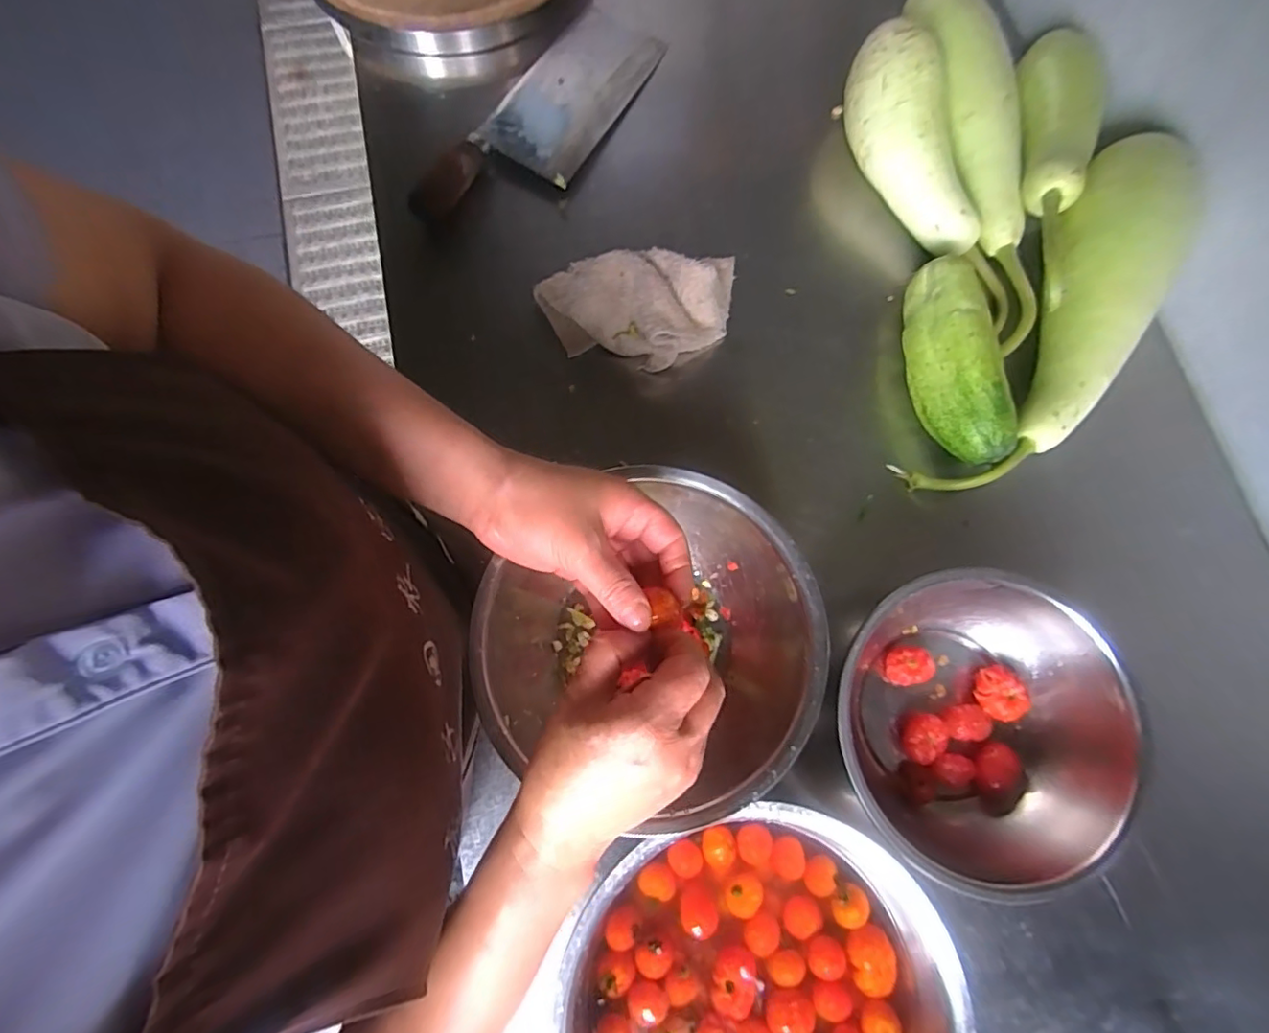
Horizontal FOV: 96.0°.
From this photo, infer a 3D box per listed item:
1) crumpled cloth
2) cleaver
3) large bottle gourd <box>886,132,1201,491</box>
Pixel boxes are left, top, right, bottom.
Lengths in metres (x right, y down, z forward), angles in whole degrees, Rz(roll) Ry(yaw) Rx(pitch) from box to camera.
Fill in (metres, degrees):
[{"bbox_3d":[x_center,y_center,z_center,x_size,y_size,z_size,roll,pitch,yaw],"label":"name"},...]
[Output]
[{"bbox_3d":[0.008,-0.195,0.519,0.183,0.066,0.107,-7,77,-4],"label":"crumpled cloth"},{"bbox_3d":[-0.086,-0.415,0.583,0.109,0.022,0.330,29,77,5],"label":"cleaver"},{"bbox_3d":[0.380,-0.171,0.508,0.113,0.097,0.376,35,78,6],"label":"large bottle gourd"}]

